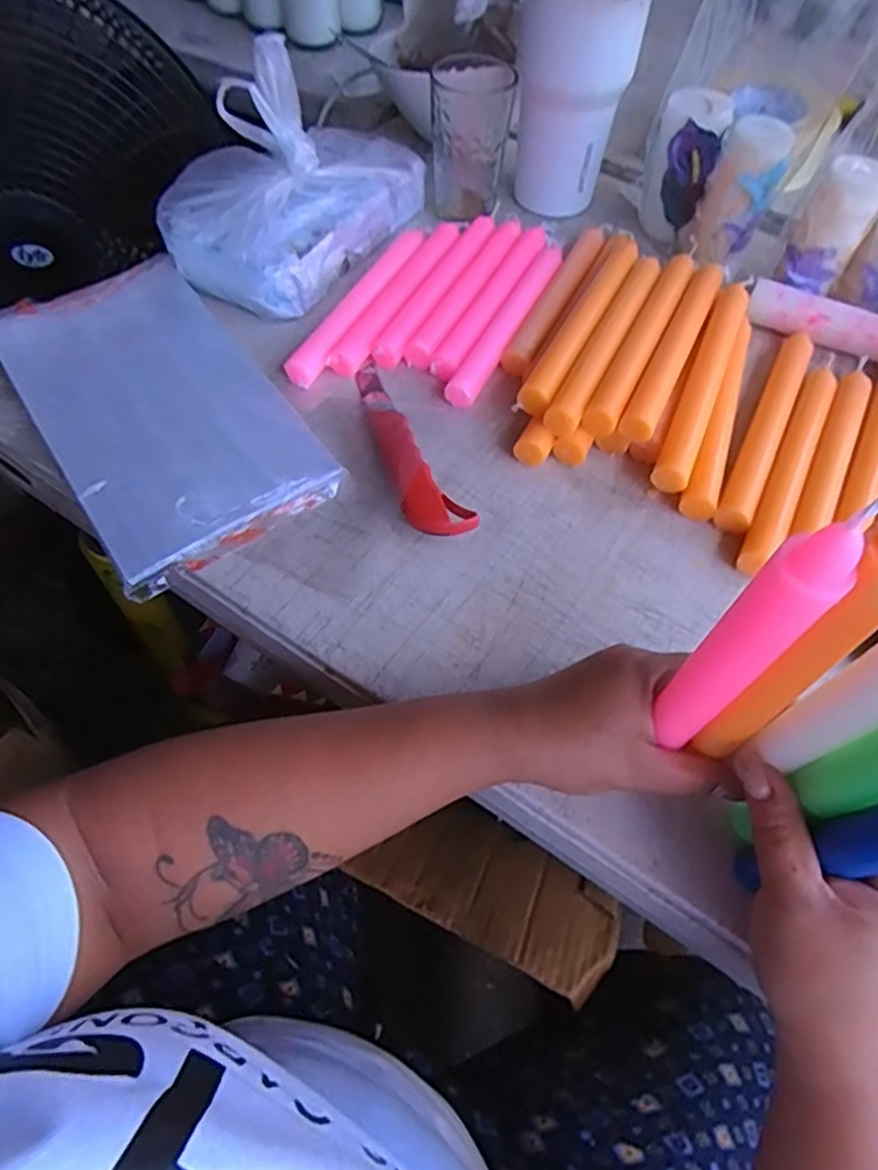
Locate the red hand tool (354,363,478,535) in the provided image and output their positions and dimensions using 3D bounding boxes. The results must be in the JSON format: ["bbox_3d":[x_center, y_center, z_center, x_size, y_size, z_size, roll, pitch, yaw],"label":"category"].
[{"bbox_3d":[-0.025,-0.101,0.471,0.039,0.024,0.179,-16,60,-13],"label":"red hand tool"}]

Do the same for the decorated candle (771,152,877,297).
[{"bbox_3d":[0.303,-0.274,0.529,0.051,0.095,0.040,32,61,16],"label":"decorated candle"}]

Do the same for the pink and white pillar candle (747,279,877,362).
[{"bbox_3d":[0.310,-0.203,0.533,0.131,0.027,0.021,27,60,14],"label":"pink and white pillar candle"}]

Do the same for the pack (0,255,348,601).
[{"bbox_3d":[-0.200,-0.131,0.485,0.152,0.018,0.276,-30,64,-20],"label":"pack"}]

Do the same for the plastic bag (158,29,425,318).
[{"bbox_3d":[-0.114,-0.338,0.549,0.121,0.130,0.223,28,61,14],"label":"plastic bag"}]

